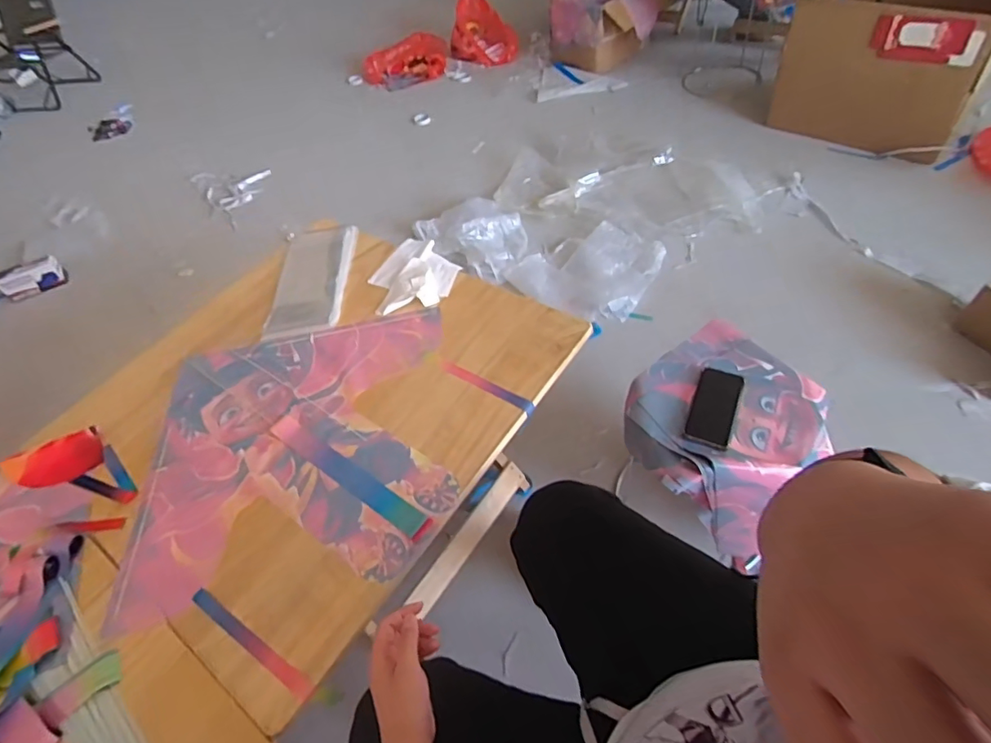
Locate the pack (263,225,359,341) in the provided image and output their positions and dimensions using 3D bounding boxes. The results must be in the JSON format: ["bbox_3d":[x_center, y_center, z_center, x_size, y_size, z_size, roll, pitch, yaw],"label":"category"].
[{"bbox_3d":[-0.396,-0.201,1.159,0.148,0.015,0.309,2,62,3],"label":"pack"}]

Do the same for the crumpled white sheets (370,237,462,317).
[{"bbox_3d":[-0.173,-0.204,1.135,0.179,0.030,0.223,16,56,21],"label":"crumpled white sheets"}]

